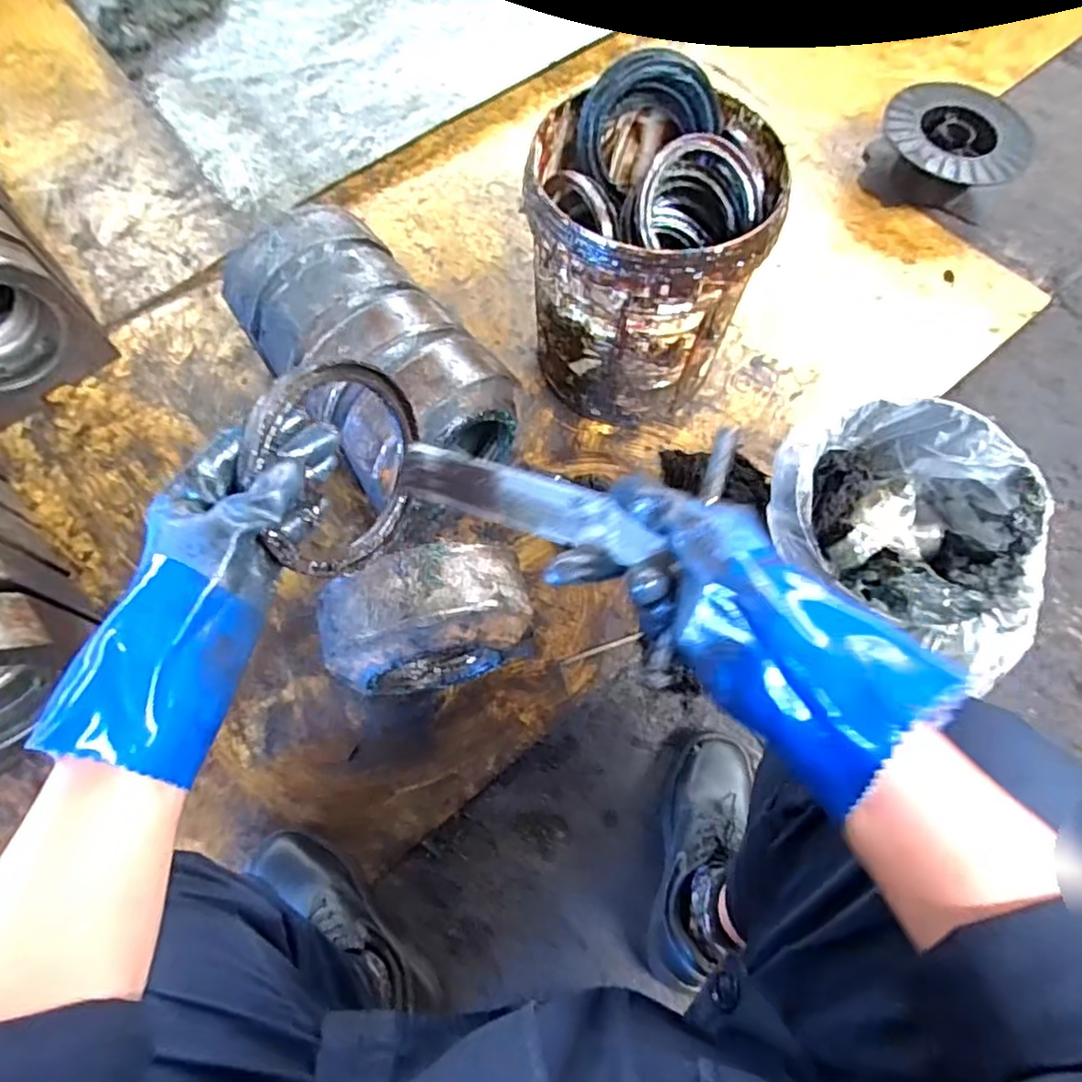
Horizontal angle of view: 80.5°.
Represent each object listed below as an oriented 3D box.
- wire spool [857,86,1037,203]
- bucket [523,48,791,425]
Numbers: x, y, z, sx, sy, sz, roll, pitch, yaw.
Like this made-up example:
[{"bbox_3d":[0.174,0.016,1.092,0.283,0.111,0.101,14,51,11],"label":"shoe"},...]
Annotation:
[{"bbox_3d":[0.730,-0.704,1.161,0.252,0.108,0.225,37,72,13],"label":"wire spool"},{"bbox_3d":[0.134,-0.387,0.872,0.293,0.396,0.293,0,66,0],"label":"bucket"}]

